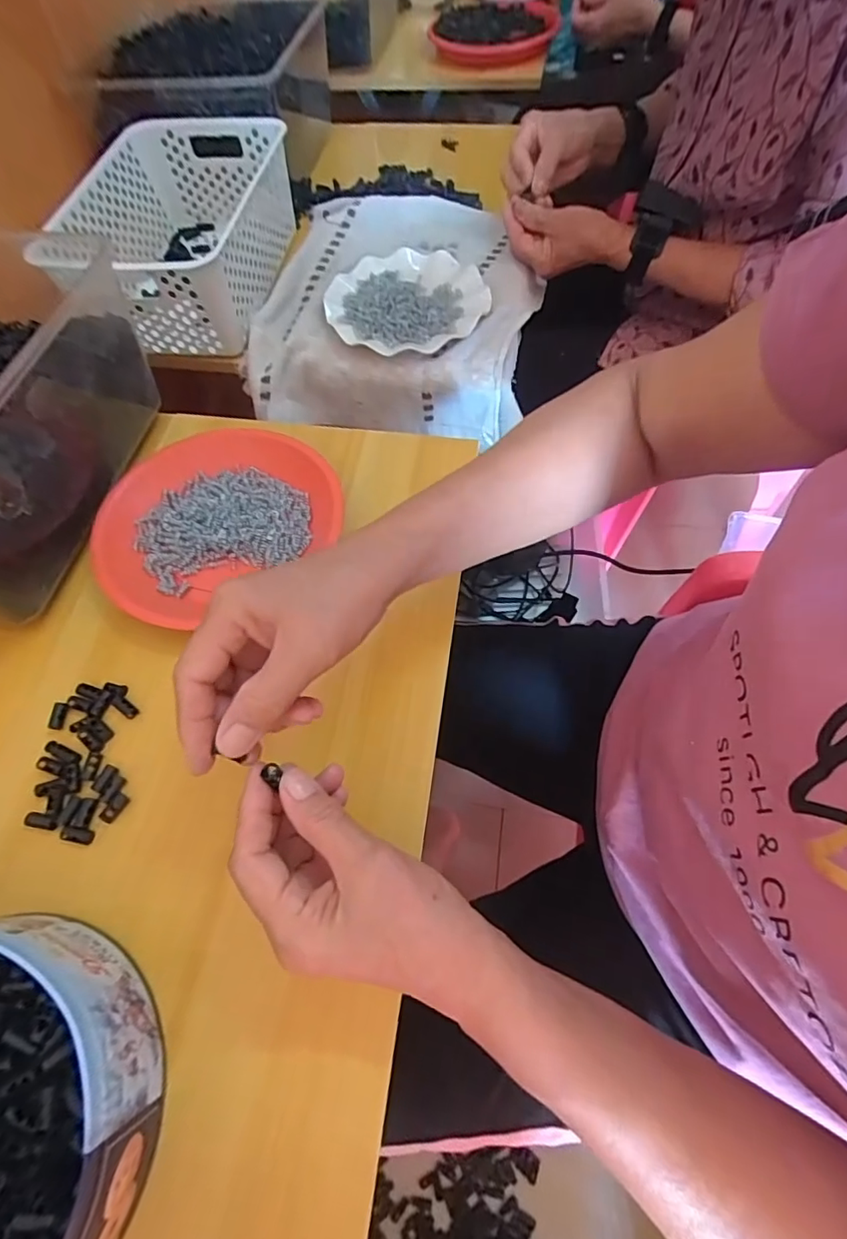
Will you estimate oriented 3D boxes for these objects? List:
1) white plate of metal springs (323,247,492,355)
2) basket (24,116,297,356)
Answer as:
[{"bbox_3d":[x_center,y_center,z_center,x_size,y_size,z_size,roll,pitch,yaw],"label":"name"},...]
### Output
[{"bbox_3d":[-0.021,-0.377,0.619,0.179,0.033,0.188,-1,63,2],"label":"white plate of metal springs"},{"bbox_3d":[-0.291,-0.464,0.630,0.214,0.096,0.321,3,63,4],"label":"basket"}]

